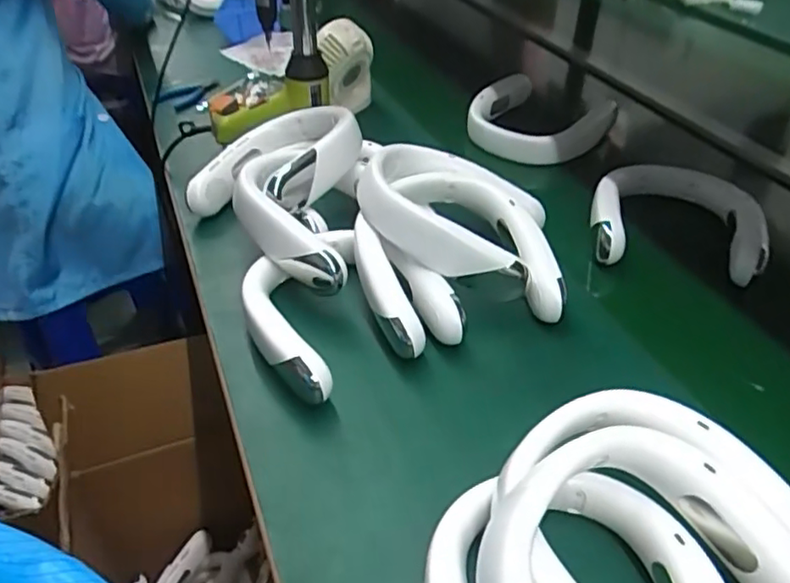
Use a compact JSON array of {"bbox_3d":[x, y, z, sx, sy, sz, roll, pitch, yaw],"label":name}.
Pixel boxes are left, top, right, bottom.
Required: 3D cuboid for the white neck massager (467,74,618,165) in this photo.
[{"bbox_3d":[0.215,-0.266,0.978,0.191,0.064,0.210,32,50,33],"label":"white neck massager"}]

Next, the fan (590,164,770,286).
[{"bbox_3d":[0.341,-0.097,0.774,0.184,0.051,0.216,11,42,14],"label":"fan"}]

